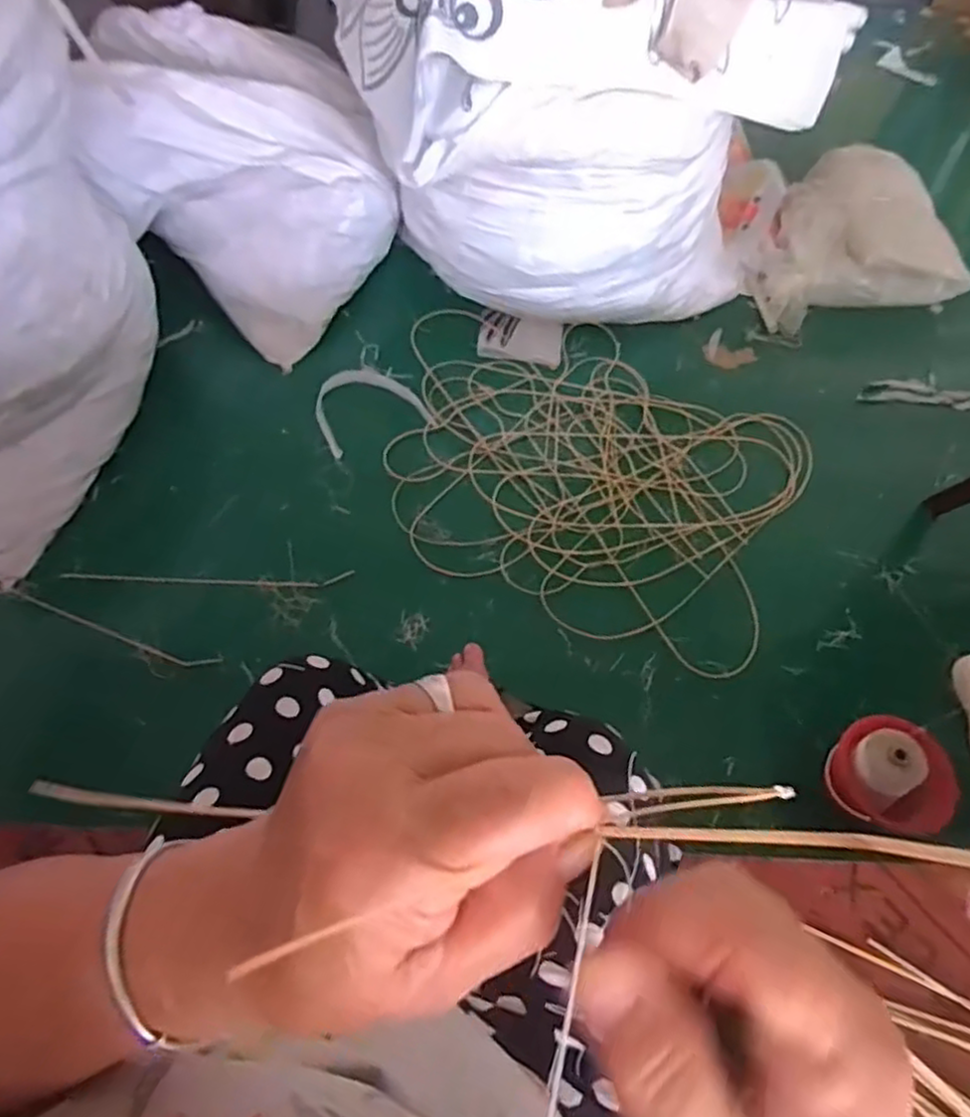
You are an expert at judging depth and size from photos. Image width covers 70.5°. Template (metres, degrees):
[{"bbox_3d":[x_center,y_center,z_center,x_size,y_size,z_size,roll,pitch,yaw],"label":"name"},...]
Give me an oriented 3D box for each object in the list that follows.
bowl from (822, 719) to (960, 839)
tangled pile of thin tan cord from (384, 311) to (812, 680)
[{"bbox_3d":[0.711,0.385,1.212,0.181,0.137,0.192,-4,61,-6],"label":"bowl"},{"bbox_3d":[0.246,-0.202,1.617,0.906,0.030,0.713,23,62,10],"label":"tangled pile of thin tan cord"}]

